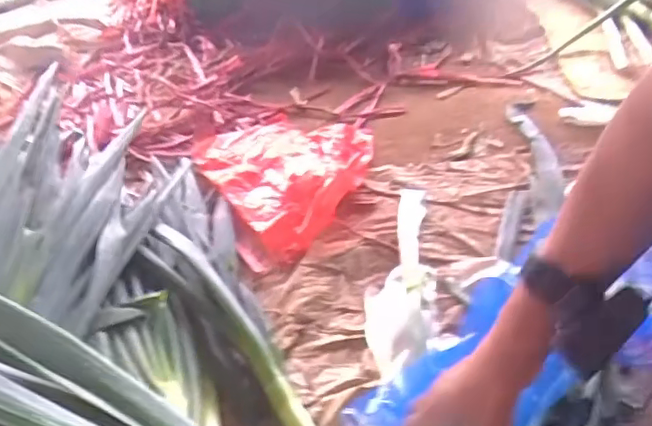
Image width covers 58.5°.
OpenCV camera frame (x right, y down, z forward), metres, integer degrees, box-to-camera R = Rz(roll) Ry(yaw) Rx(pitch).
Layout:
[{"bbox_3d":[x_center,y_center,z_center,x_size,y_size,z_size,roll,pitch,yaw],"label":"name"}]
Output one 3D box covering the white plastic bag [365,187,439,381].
[{"bbox_3d":[0.110,0.076,0.850,0.096,0.039,0.366,-1,40,9],"label":"white plastic bag"}]

